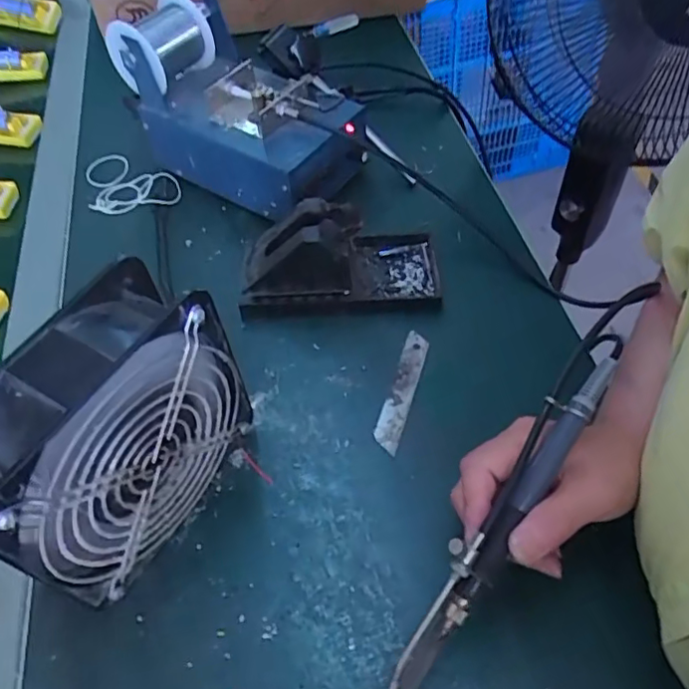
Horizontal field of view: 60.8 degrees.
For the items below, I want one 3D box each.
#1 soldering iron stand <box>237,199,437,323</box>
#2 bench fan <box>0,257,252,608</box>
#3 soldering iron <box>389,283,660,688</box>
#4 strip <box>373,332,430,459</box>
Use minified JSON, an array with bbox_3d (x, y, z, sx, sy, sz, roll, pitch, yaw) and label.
[{"bbox_3d":[-0.004,-0.071,0.459,0.152,0.072,0.072,-5,54,1],"label":"soldering iron stand"},{"bbox_3d":[-0.123,0.054,0.324,0.056,0.153,0.144,25,60,21],"label":"bench fan"},{"bbox_3d":[0.093,0.071,0.306,0.020,0.021,0.247,30,79,24],"label":"soldering iron"},{"bbox_3d":[0.042,0.032,0.424,0.018,0.004,0.099,13,56,14],"label":"strip"}]

